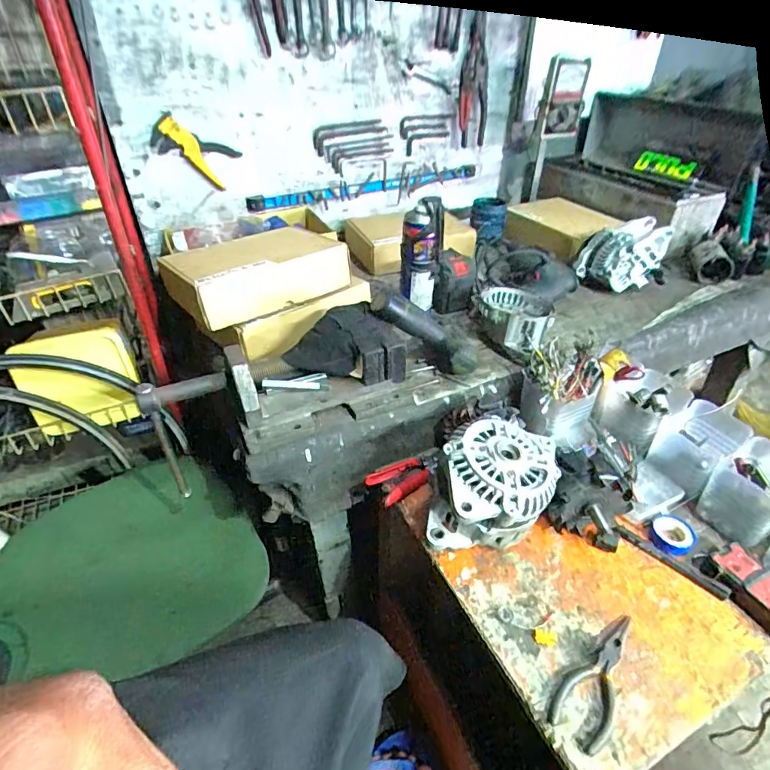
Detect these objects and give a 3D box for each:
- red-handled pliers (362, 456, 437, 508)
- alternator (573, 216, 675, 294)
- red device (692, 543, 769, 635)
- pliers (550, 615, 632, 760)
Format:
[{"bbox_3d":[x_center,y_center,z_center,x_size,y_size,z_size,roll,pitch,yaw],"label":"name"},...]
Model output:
[{"bbox_3d":[0.032,0.130,0.695,0.115,0.021,0.060,-25,44,-29],"label":"red-handled pliers"},{"bbox_3d":[0.515,-0.283,1.018,0.175,0.120,0.113,16,40,19],"label":"alternator"},{"bbox_3d":[0.432,0.237,0.550,0.060,0.030,0.116,-16,41,-20],"label":"red device"},{"bbox_3d":[0.219,0.292,0.485,0.051,0.012,0.151,26,45,29],"label":"pliers"}]

